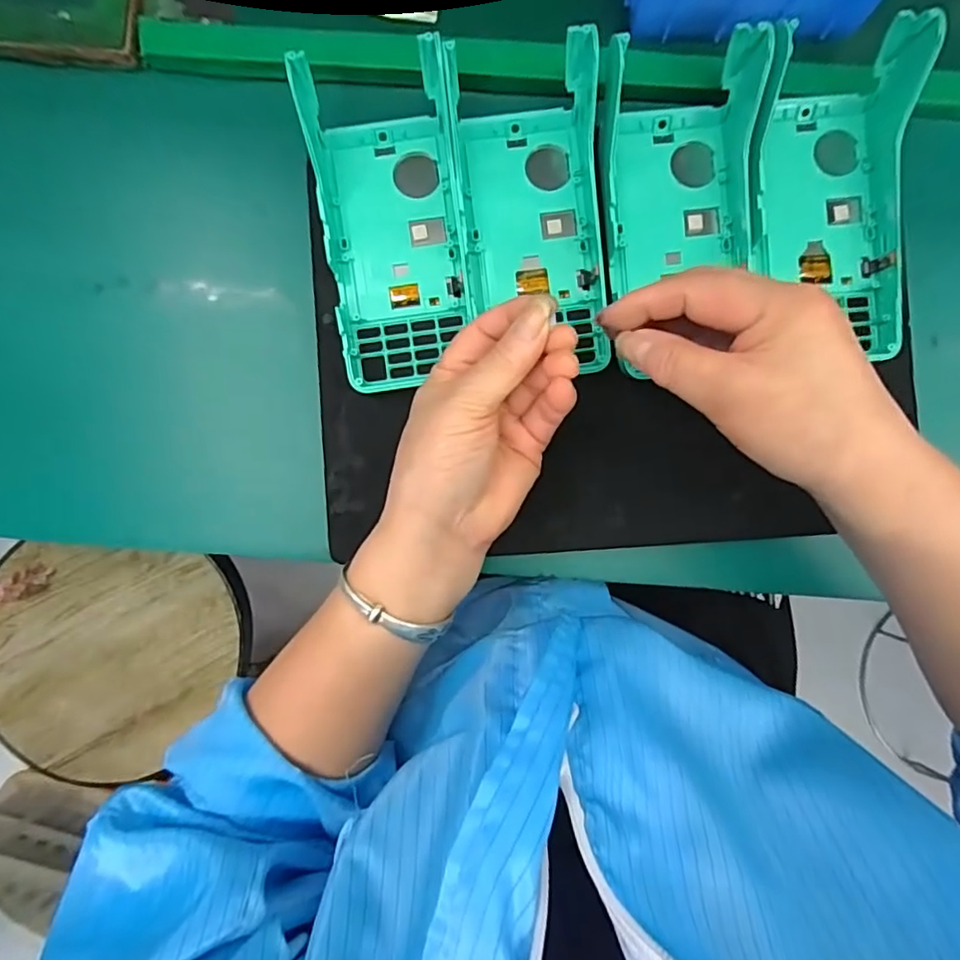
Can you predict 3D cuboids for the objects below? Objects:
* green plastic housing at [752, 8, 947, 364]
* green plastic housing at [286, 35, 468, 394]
[{"bbox_3d":[0.192,-0.154,0.307,0.081,0.048,0.162,-2,90,-3],"label":"green plastic housing"},{"bbox_3d":[-0.051,-0.137,0.316,0.080,0.041,0.170,-5,90,-2],"label":"green plastic housing"}]

